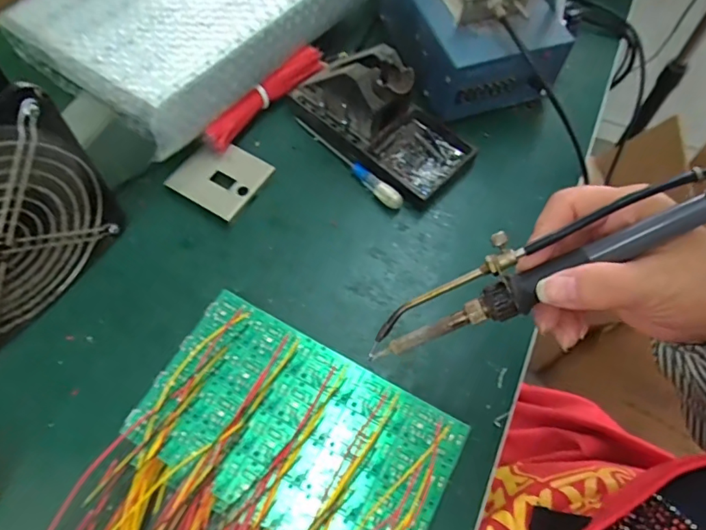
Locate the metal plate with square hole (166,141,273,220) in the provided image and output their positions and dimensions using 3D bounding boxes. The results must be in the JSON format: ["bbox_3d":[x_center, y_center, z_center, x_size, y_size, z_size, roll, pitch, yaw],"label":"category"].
[{"bbox_3d":[-0.110,-0.074,0.419,0.067,0.005,0.063,30,63,12],"label":"metal plate with square hole"}]

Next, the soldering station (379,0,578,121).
[{"bbox_3d":[0.105,-0.234,0.466,0.116,0.076,0.181,-16,65,-12],"label":"soldering station"}]

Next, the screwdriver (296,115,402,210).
[{"bbox_3d":[-0.005,-0.090,0.433,0.013,0.013,0.126,-38,71,-21],"label":"screwdriver"}]

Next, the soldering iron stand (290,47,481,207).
[{"bbox_3d":[0.026,-0.131,0.424,0.084,0.068,0.153,-40,72,-21],"label":"soldering iron stand"}]

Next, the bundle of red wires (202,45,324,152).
[{"bbox_3d":[-0.076,-0.145,0.443,0.024,0.026,0.133,36,66,14],"label":"bundle of red wires"}]

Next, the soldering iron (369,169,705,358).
[{"bbox_3d":[0.101,-0.005,0.245,0.208,0.027,0.033,-25,64,13],"label":"soldering iron"}]

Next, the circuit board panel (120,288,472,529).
[{"bbox_3d":[-0.032,0.095,0.294,0.172,0.005,0.102,28,64,10],"label":"circuit board panel"}]

